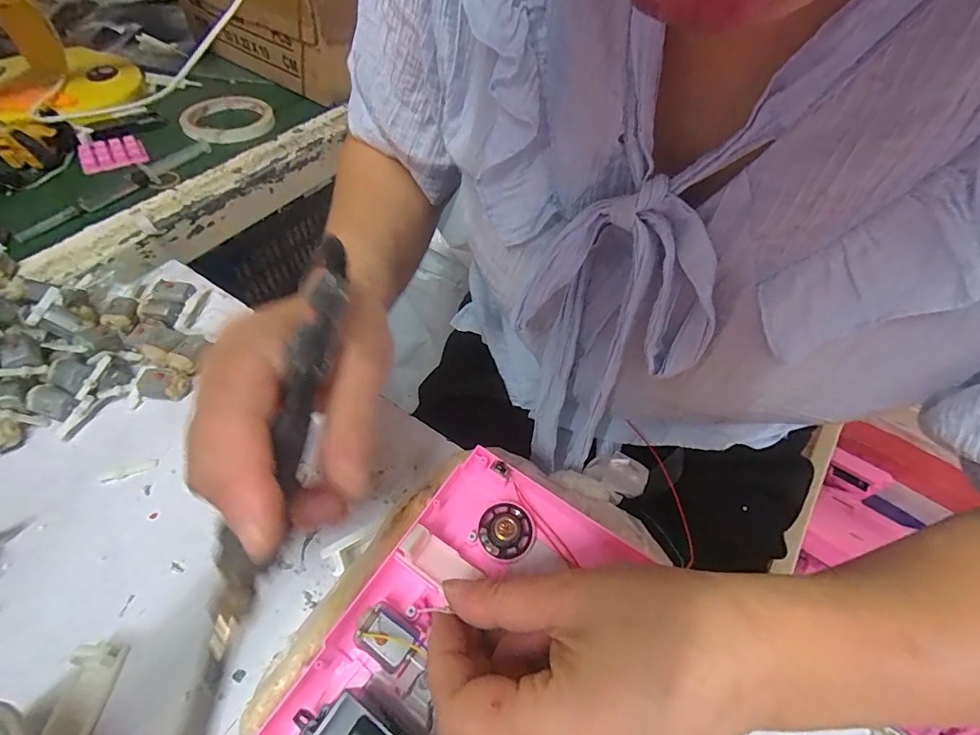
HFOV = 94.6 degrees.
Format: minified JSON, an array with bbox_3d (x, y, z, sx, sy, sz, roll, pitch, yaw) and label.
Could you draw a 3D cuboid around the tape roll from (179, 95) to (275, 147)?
[{"bbox_3d":[-0.310,-0.294,0.535,0.098,0.011,0.114,-28,60,-24],"label":"tape roll"}]

